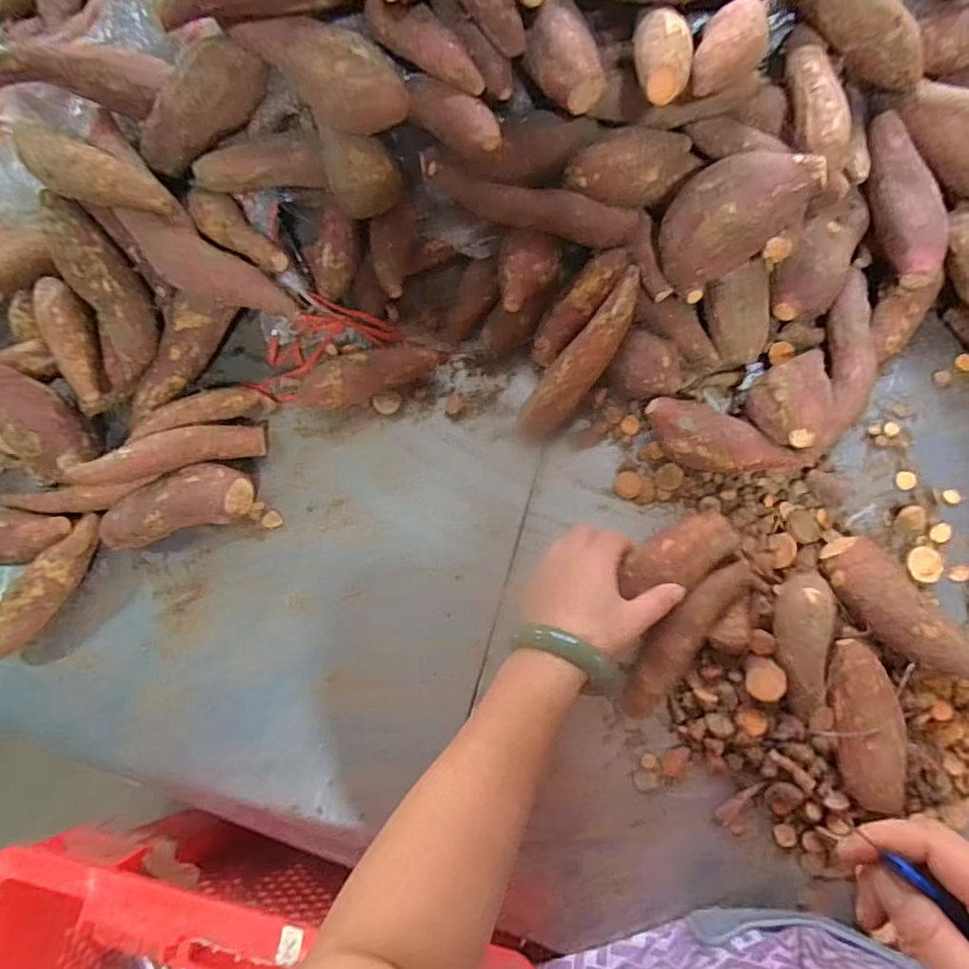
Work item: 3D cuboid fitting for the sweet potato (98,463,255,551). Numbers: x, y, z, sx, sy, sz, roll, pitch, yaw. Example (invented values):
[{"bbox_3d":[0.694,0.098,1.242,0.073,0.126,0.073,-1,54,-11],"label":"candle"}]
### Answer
[{"bbox_3d":[-0.286,0.024,0.544,0.149,0.061,0.051,-18,76,1],"label":"sweet potato"}]

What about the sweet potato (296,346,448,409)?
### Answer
[{"bbox_3d":[-0.112,-0.106,0.560,0.153,0.040,0.052,-17,76,1],"label":"sweet potato"}]

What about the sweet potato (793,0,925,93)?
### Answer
[{"bbox_3d":[0.280,-0.364,0.443,0.173,0.045,0.044,33,86,-13],"label":"sweet potato"}]

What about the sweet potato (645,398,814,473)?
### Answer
[{"bbox_3d":[0.203,-0.030,0.505,0.137,0.051,0.051,25,82,10],"label":"sweet potato"}]

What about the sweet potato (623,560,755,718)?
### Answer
[{"bbox_3d":[0.162,0.121,0.469,0.036,0.033,0.152,39,88,10],"label":"sweet potato"}]

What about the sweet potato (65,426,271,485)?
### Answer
[{"bbox_3d":[-0.288,-0.029,0.532,0.165,0.029,0.034,-16,79,-26],"label":"sweet potato"}]

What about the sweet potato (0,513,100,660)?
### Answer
[{"bbox_3d":[-0.411,0.099,0.537,0.036,0.037,0.157,32,82,12],"label":"sweet potato"}]

